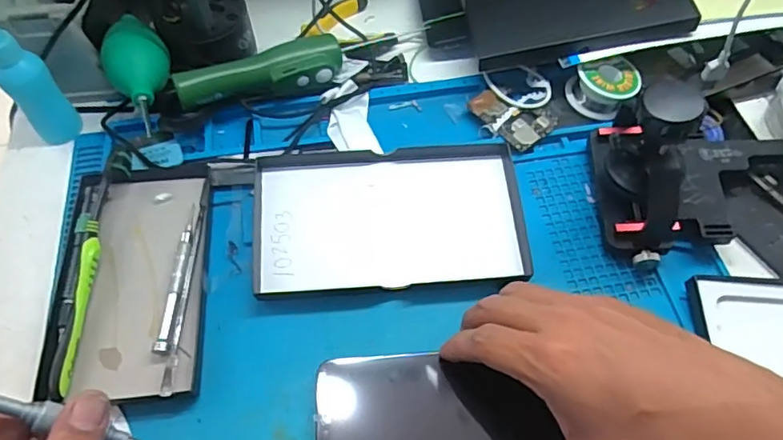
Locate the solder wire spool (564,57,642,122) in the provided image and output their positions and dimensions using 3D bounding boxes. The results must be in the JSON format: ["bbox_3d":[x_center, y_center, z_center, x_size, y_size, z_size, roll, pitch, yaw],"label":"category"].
[{"bbox_3d":[0.182,-0.115,0.466,0.051,0.034,0.048,0,59,0],"label":"solder wire spool"}]

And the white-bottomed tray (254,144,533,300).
[{"bbox_3d":[-0.001,-0.002,0.409,0.195,0.022,0.112,-1,59,-1],"label":"white-bottomed tray"}]

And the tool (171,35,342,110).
[{"bbox_3d":[-0.104,-0.119,0.442,0.134,0.029,0.033,-24,62,-14],"label":"tool"}]

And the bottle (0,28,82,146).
[{"bbox_3d":[-0.276,-0.106,0.412,0.033,0.114,0.027,-37,66,-20],"label":"bottle"}]

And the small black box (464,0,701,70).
[{"bbox_3d":[0.153,-0.190,0.462,0.175,0.013,0.103,-11,71,5],"label":"small black box"}]

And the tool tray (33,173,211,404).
[{"bbox_3d":[-0.180,0.039,0.377,0.096,0.018,0.172,-6,59,-4],"label":"tool tray"}]

